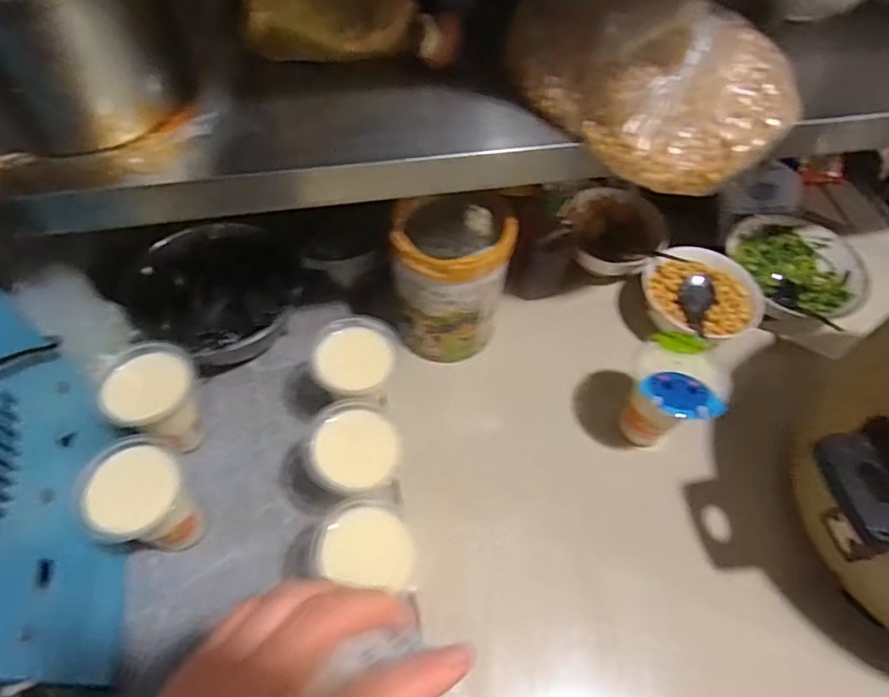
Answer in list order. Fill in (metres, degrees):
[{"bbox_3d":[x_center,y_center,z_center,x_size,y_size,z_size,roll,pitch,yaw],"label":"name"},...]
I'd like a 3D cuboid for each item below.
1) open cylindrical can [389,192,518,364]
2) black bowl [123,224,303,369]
[{"bbox_3d":[0.005,-0.082,0.649,0.129,0.182,0.133,5,58,-1],"label":"open cylindrical can"},{"bbox_3d":[-0.269,-0.056,0.678,0.187,0.092,0.187,-24,63,-18],"label":"black bowl"}]

